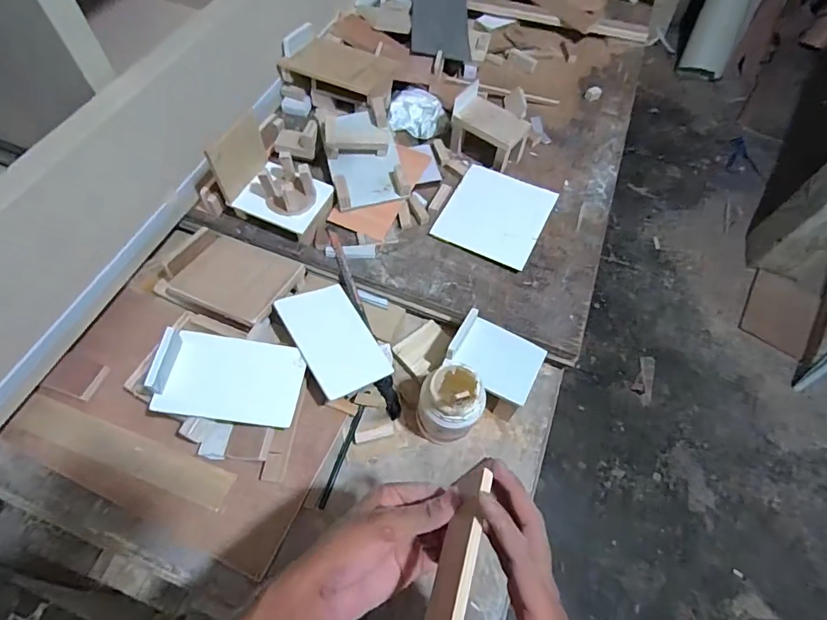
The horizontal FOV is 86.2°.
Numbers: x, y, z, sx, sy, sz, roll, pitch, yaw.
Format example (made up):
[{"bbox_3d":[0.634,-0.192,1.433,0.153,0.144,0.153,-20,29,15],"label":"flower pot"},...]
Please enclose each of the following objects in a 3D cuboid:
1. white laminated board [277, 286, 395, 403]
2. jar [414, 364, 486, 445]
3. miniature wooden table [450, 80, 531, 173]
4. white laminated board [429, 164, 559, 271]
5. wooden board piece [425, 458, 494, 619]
[{"bbox_3d":[-0.110,0.037,0.613,0.103,0.008,0.161,-24,71,-34],"label":"white laminated board"},{"bbox_3d":[0.047,0.120,0.551,0.074,0.117,0.075,1,61,-3],"label":"jar"},{"bbox_3d":[0.128,-0.310,0.774,0.130,0.089,0.078,34,64,14],"label":"miniature wooden table"},{"bbox_3d":[0.135,-0.157,0.720,0.156,0.008,0.164,24,68,15],"label":"white laminated board"},{"bbox_3d":[0.029,0.159,0.292,0.008,0.033,0.114,36,48,-18],"label":"wooden board piece"}]

